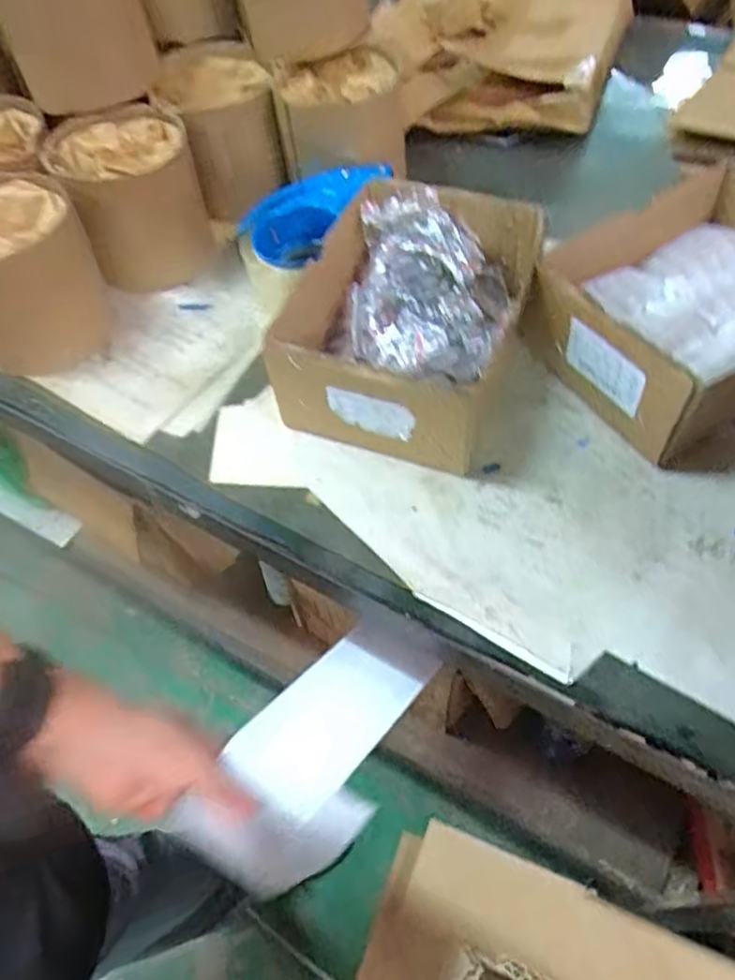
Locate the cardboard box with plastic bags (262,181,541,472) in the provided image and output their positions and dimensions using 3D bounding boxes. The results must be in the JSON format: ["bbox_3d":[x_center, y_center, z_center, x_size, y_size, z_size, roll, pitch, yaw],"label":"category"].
[{"bbox_3d":[0.038,-0.129,0.513,0.149,0.086,0.213,16,60,14],"label":"cardboard box with plastic bags"}]

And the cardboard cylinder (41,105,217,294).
[{"bbox_3d":[-0.206,-0.264,0.614,0.125,0.104,0.130,-16,58,-6],"label":"cardboard cylinder"}]

